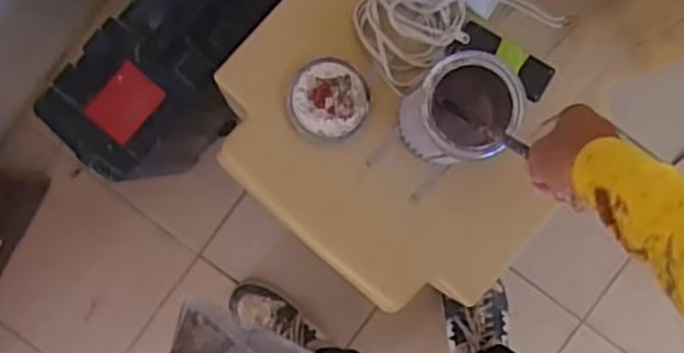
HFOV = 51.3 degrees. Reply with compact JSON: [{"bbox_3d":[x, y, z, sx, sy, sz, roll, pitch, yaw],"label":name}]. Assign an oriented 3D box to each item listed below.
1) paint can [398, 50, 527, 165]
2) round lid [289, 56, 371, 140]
[{"bbox_3d":[0.125,-0.069,0.756,0.106,0.121,0.115,0,92,0],"label":"paint can"},{"bbox_3d":[-0.014,-0.088,0.810,0.089,0.013,0.091,-2,92,1],"label":"round lid"}]

